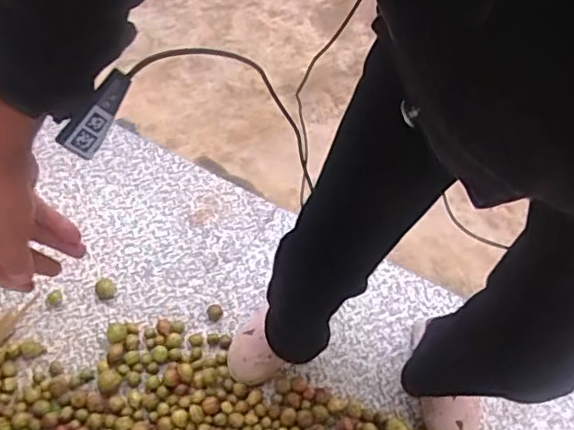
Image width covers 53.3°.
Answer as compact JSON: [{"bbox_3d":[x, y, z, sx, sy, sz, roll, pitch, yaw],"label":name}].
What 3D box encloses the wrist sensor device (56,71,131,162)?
[{"bbox_3d":[-0.139,-0.074,0.420,0.013,0.027,0.070,39,98,20],"label":"wrist sensor device"}]

